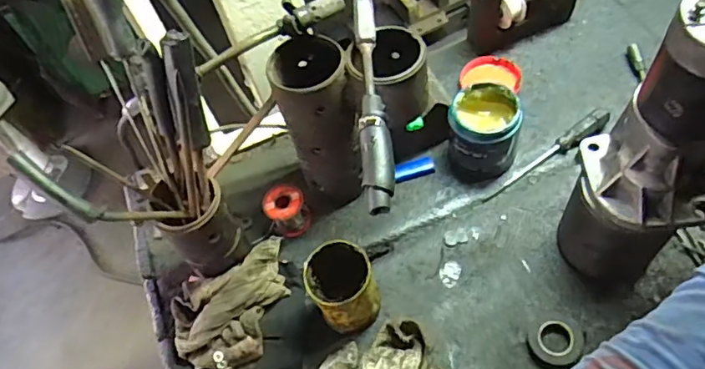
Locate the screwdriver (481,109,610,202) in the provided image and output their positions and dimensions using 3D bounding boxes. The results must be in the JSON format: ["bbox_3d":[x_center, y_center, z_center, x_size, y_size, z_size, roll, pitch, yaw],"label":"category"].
[{"bbox_3d":[0.269,-0.038,0.773,0.214,0.020,0.026,-36,54,-3],"label":"screwdriver"}]

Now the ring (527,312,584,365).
[{"bbox_3d":[0.234,0.176,0.639,0.058,0.016,0.060,-5,56,8],"label":"ring"}]

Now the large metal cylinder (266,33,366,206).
[{"bbox_3d":[-0.039,-0.075,0.706,0.090,0.221,0.096,-20,55,-3],"label":"large metal cylinder"}]

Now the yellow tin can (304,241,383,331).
[{"bbox_3d":[-0.011,0.128,0.649,0.078,0.118,0.072,-5,56,8],"label":"yellow tin can"}]

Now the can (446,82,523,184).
[{"bbox_3d":[0.177,-0.064,0.748,0.092,0.113,0.089,6,58,15],"label":"can"}]

